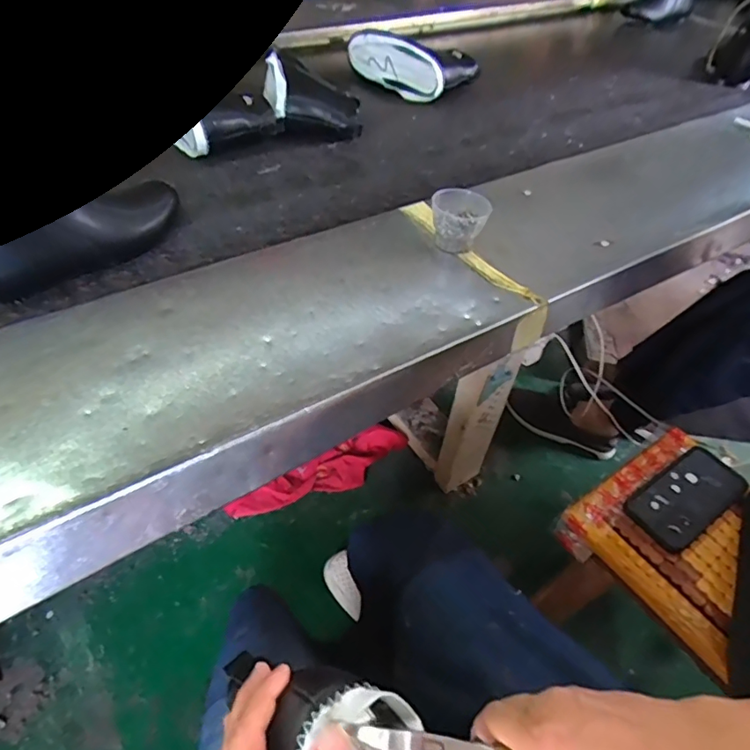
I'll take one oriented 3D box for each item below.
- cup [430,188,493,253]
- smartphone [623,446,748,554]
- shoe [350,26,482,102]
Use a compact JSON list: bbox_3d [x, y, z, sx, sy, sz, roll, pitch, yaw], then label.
[{"bbox_3d":[0.092,-0.170,0.576,0.066,0.053,0.053,10,49,5],"label":"cup"},{"bbox_3d":[0.401,0.155,0.659,0.173,0.013,0.079,-26,55,-24],"label":"smartphone"},{"bbox_3d":[0.072,-0.622,1.013,0.236,0.094,0.131,34,55,24],"label":"shoe"}]

